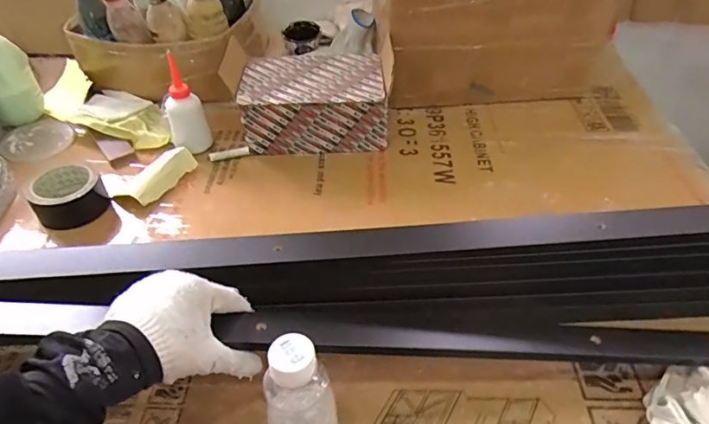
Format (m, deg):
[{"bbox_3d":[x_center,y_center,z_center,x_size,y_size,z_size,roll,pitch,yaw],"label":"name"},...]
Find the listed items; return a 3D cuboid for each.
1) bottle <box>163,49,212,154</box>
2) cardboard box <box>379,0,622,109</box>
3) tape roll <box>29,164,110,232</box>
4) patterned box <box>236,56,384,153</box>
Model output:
[{"bbox_3d":[-0.271,-0.170,0.754,0.058,0.165,0.045,-18,46,-17],"label":"bottle"},{"bbox_3d":[0.232,-0.338,0.852,0.378,0.236,0.207,-4,43,-3],"label":"cardboard box"},{"bbox_3d":[-0.415,-0.021,0.699,0.089,0.066,0.089,-1,43,0],"label":"tape roll"},{"bbox_3d":[-0.064,-0.173,0.797,0.221,0.119,0.141,-3,43,-2],"label":"patterned box"}]

